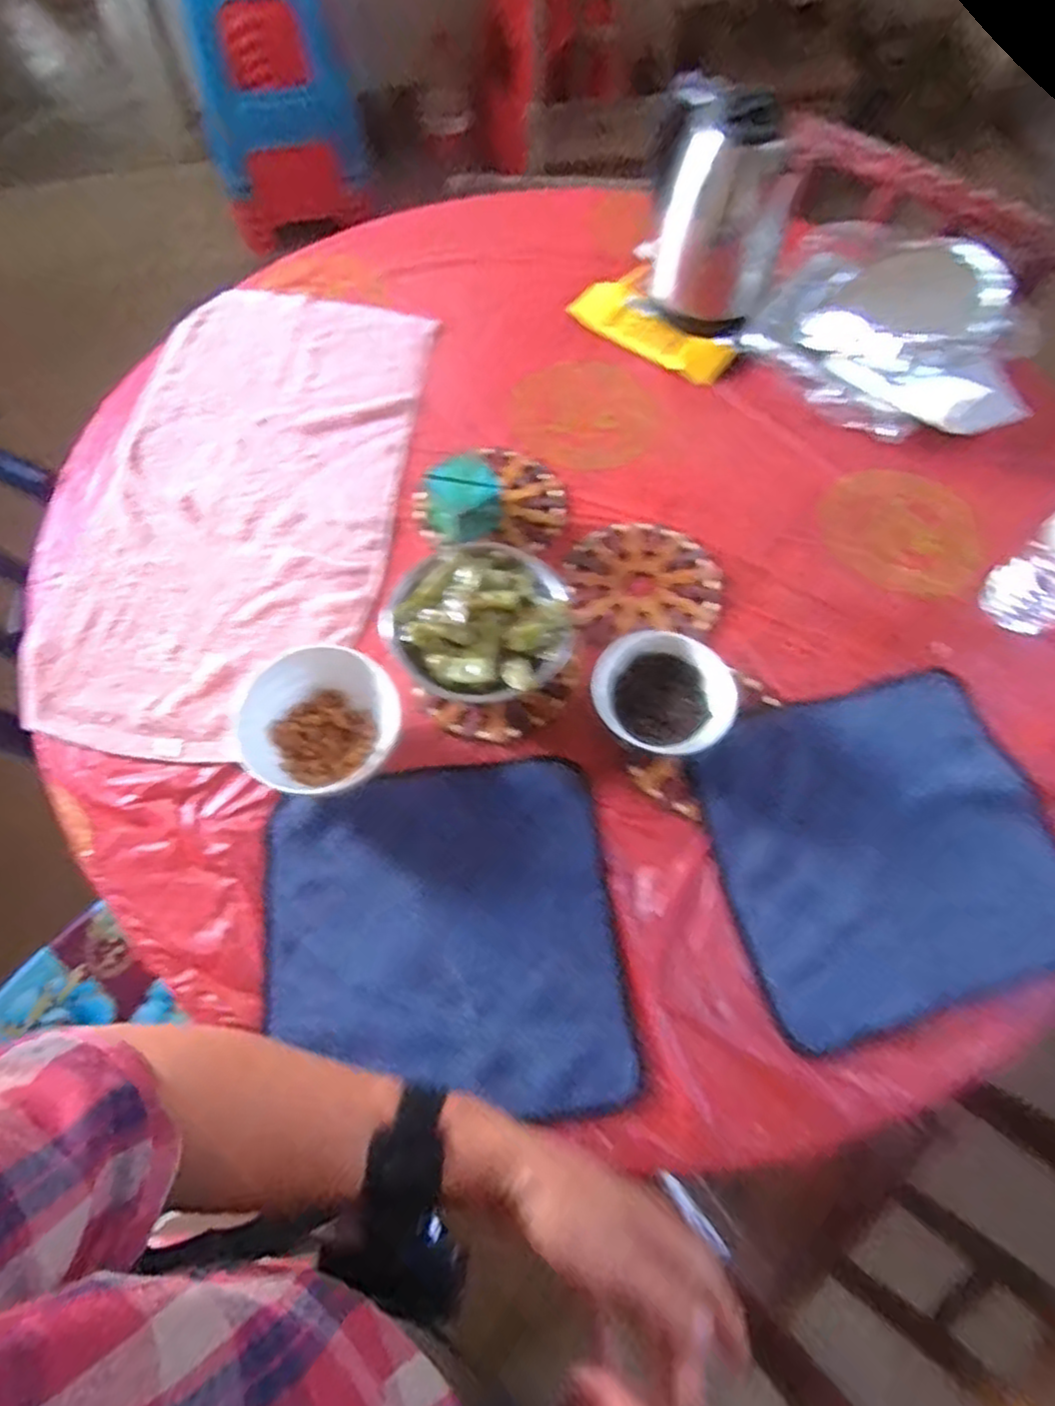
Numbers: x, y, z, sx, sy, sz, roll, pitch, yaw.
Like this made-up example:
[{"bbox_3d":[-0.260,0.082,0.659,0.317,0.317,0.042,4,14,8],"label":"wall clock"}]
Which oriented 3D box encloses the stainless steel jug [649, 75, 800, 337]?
[{"bbox_3d":[0.219,-0.557,0.837,0.147,0.226,0.136,7,65,9],"label":"stainless steel jug"}]

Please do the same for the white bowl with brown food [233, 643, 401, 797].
[{"bbox_3d":[-0.186,0.023,0.662,0.135,0.052,0.140,0,66,-1],"label":"white bowl with brown food"}]

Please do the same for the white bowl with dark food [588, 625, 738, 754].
[{"bbox_3d":[0.124,-0.003,0.668,0.123,0.071,0.103,41,72,16],"label":"white bowl with dark food"}]

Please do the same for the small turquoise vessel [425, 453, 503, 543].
[{"bbox_3d":[-0.067,-0.215,0.759,0.066,0.075,0.061,0,66,-1],"label":"small turquoise vessel"}]

